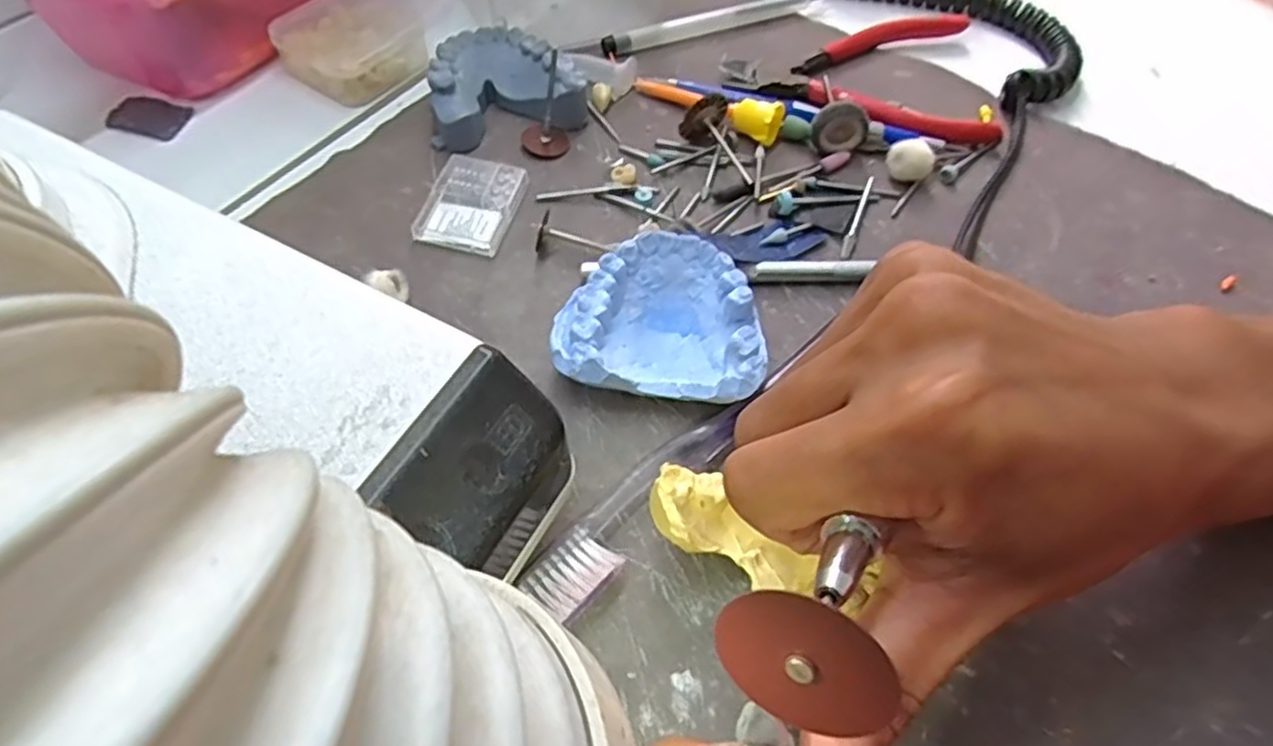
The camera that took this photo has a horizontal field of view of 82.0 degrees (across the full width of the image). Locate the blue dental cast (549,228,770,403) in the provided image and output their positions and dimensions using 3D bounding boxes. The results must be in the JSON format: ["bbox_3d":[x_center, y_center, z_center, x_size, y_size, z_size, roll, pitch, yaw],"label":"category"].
[{"bbox_3d":[0.010,-0.017,0.252,0.068,0.029,0.056,10,57,3],"label":"blue dental cast"}]

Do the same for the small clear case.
[{"bbox_3d":[-0.067,-0.069,0.295,0.036,0.008,0.045,13,58,6],"label":"small clear case"}]

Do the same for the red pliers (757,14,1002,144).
[{"bbox_3d":[0.115,-0.142,0.344,0.107,0.021,0.087,-2,57,-4],"label":"red pliers"}]

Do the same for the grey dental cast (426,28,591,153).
[{"bbox_3d":[-0.061,-0.128,0.324,0.066,0.023,0.052,-19,60,-14],"label":"grey dental cast"}]

